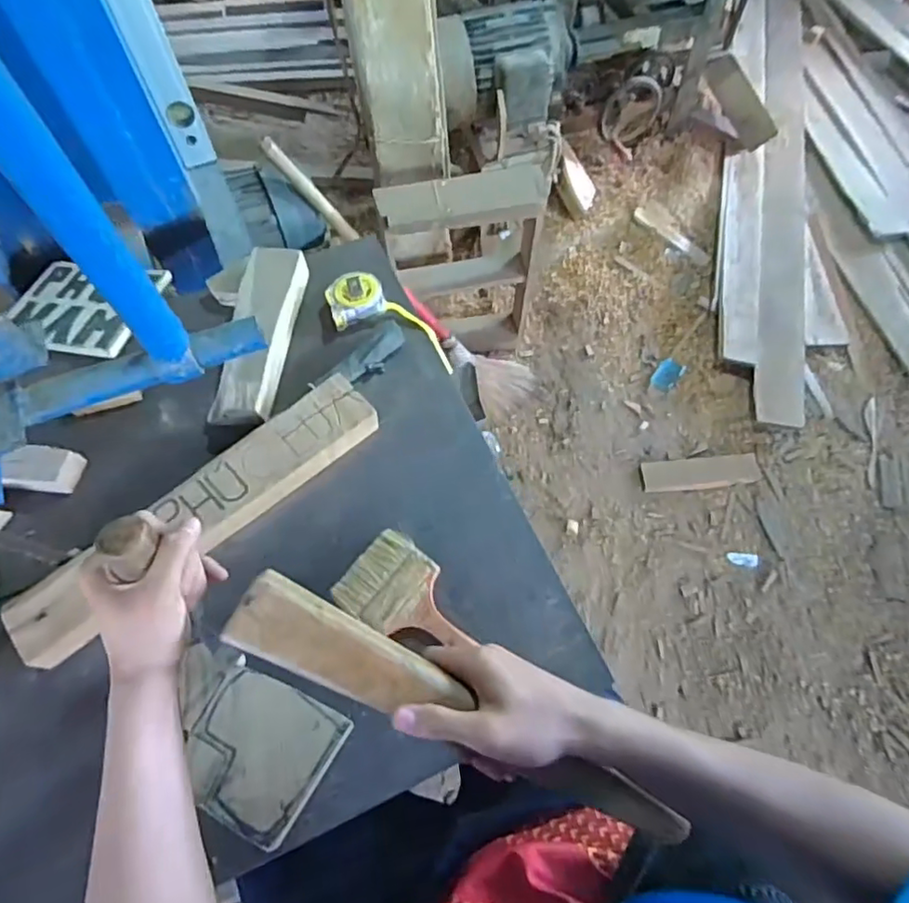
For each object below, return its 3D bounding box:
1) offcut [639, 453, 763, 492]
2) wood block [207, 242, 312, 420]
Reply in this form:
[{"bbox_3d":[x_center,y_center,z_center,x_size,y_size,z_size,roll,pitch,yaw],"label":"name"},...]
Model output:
[{"bbox_3d":[0.618,0.055,1.477,0.293,0.025,0.089,-3,62,0],"label":"offcut"},{"bbox_3d":[-0.235,-0.145,0.707,0.071,0.037,0.247,5,63,4],"label":"wood block"}]

